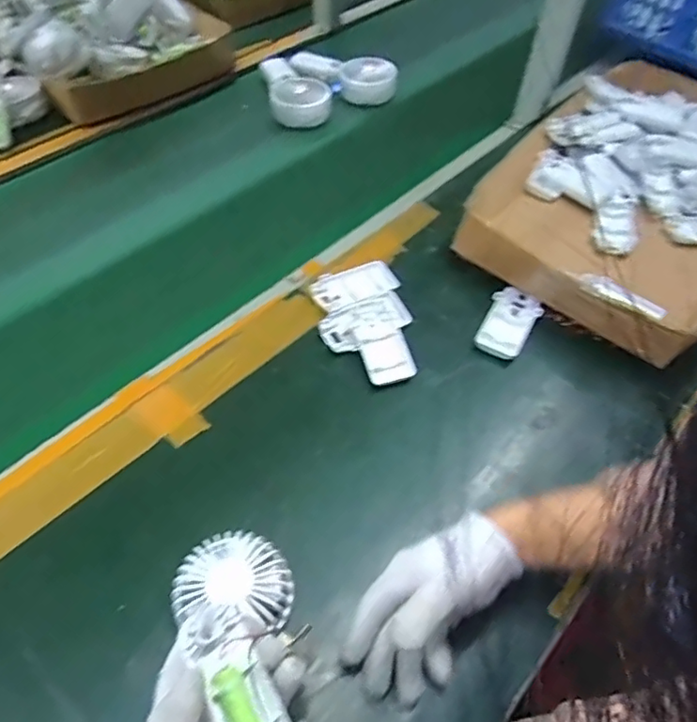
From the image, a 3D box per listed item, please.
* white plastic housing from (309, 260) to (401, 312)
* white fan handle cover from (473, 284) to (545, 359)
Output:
[{"bbox_3d":[0.007,-0.086,0.666,0.097,0.014,0.043,-20,57,-17],"label":"white plastic housing"},{"bbox_3d":[0.179,-0.044,0.655,0.053,0.016,0.089,24,56,15],"label":"white fan handle cover"}]

